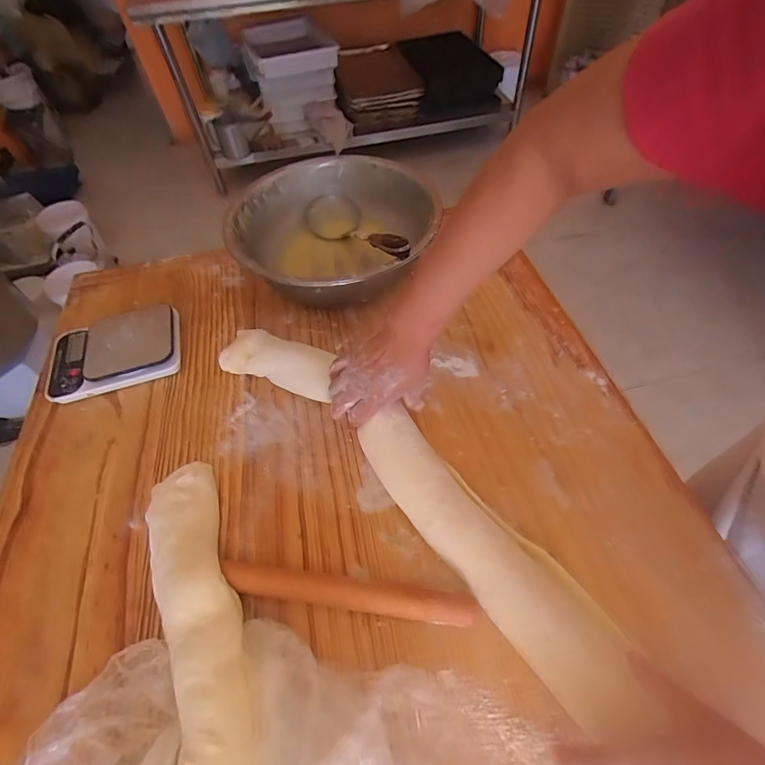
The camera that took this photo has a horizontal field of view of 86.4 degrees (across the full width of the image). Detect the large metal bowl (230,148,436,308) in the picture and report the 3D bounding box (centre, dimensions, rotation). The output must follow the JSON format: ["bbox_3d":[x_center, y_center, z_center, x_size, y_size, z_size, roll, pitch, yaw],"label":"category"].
[{"bbox_3d":[-0.077,-0.239,0.677,0.309,0.121,0.309,-2,53,3],"label":"large metal bowl"}]

